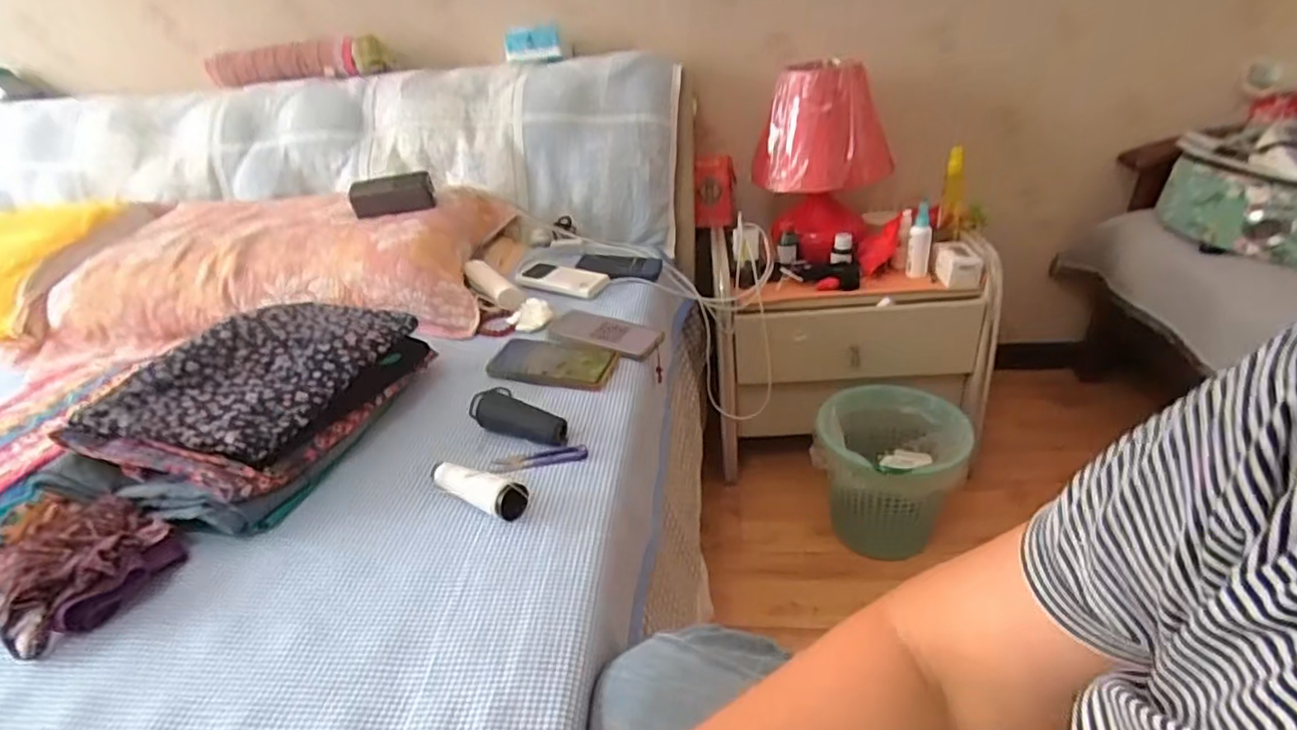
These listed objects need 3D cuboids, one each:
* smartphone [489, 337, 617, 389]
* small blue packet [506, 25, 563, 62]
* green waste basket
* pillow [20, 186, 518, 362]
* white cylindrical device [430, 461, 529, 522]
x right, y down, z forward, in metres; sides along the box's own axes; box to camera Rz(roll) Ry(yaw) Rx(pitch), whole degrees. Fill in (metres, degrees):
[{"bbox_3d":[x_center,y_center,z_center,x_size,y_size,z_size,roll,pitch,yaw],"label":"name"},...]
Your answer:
[{"bbox_3d":[-0.127,-0.005,0.831,0.161,0.010,0.084,7,42,15],"label":"smartphone"},{"bbox_3d":[-0.231,-0.625,1.230,0.101,0.060,0.041,-1,31,8],"label":"small blue packet"},{"bbox_3d":[0.421,0.189,1.124,0.214,0.239,0.215,-4,31,2],"label":"green waste basket"},{"bbox_3d":[-0.607,-0.175,1.048,0.680,0.147,0.359,-4,31,2],"label":"pillow"},{"bbox_3d":[-0.170,0.118,0.604,0.119,0.031,0.026,12,32,28],"label":"white cylindrical device"}]

